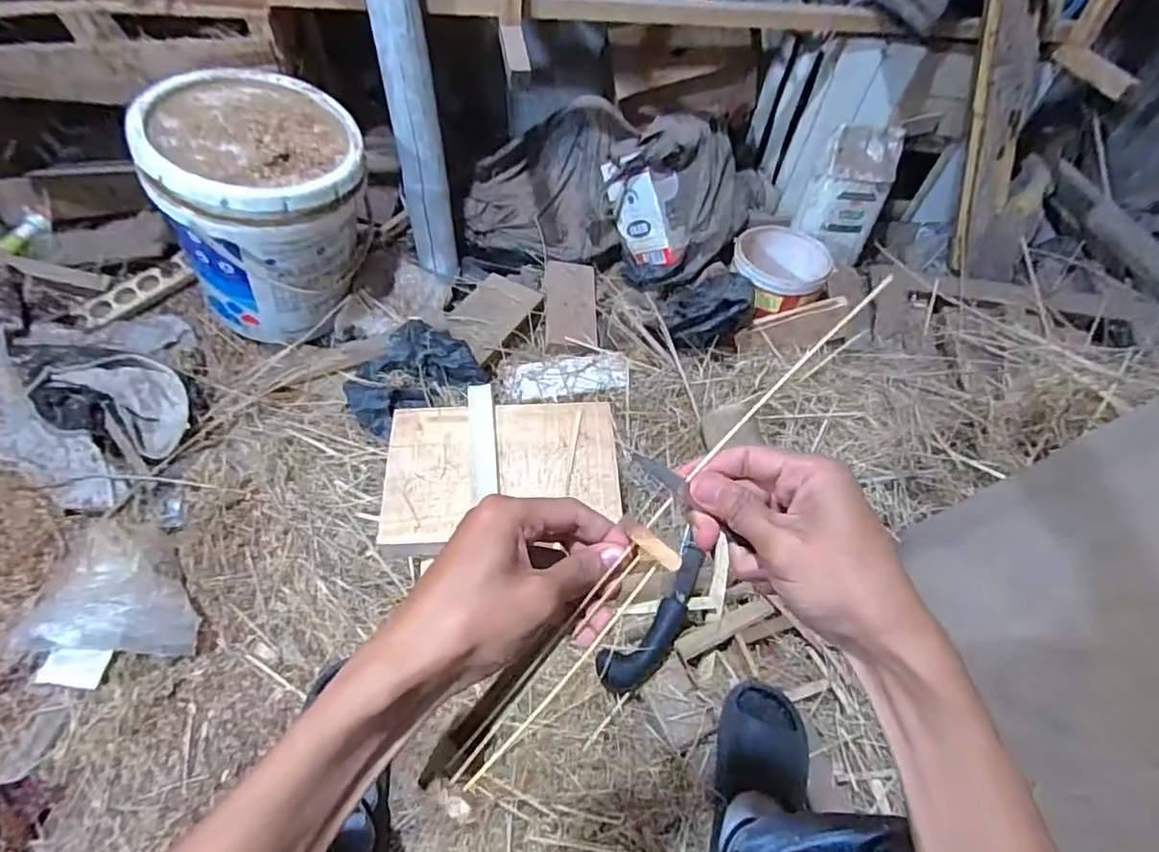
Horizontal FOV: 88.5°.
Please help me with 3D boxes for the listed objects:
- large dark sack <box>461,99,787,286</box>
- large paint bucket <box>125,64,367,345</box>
[{"bbox_3d":[0.085,-0.518,1.259,0.630,0.219,0.371,13,53,4],"label":"large dark sack"},{"bbox_3d":[-0.502,-0.342,0.992,0.286,0.350,0.287,-21,58,-20],"label":"large paint bucket"}]

